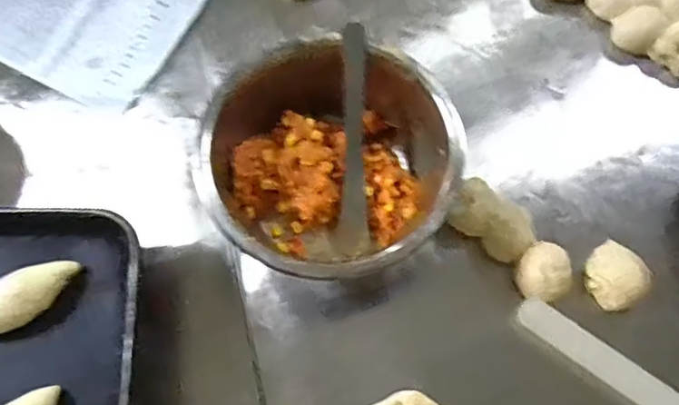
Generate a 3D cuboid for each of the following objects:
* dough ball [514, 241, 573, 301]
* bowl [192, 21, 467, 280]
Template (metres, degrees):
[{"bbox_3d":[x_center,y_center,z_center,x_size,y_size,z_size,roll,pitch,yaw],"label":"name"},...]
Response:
[{"bbox_3d":[0.175,0.061,0.504,0.042,0.026,0.047,-13,70,-3],"label":"dough ball"},{"bbox_3d":[-0.005,-0.032,0.501,0.199,0.094,0.187,0,70,1],"label":"bowl"}]

